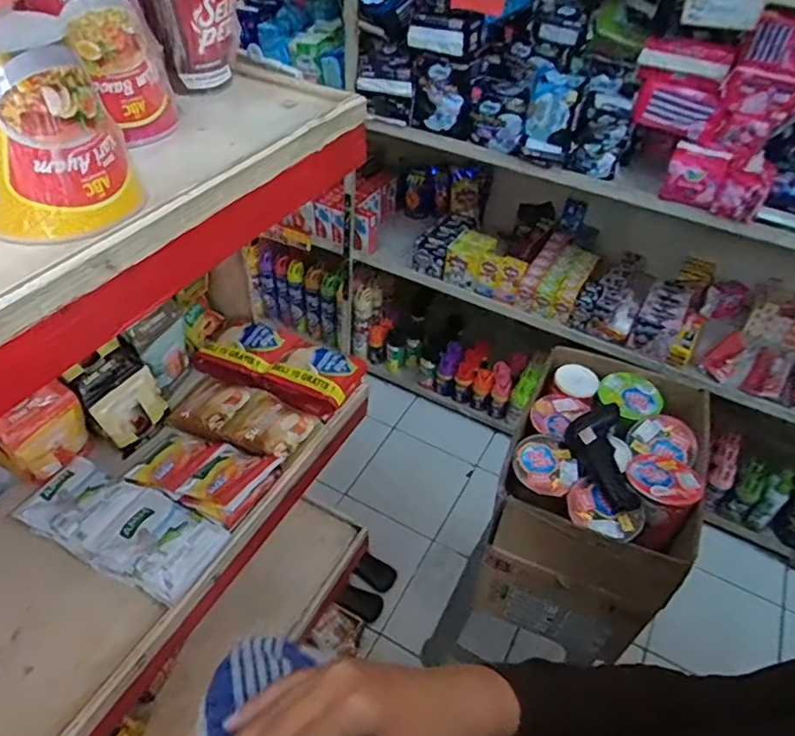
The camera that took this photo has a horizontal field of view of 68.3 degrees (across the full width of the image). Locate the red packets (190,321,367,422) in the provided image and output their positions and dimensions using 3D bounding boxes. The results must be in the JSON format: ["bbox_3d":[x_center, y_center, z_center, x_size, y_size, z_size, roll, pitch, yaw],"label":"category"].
[{"bbox_3d":[-0.165,-0.010,0.817,0.235,0.049,0.102,20,46,15],"label":"red packets"}]

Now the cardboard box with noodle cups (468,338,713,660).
[{"bbox_3d":[0.325,0.216,1.004,0.259,0.332,0.362,18,46,13],"label":"cardboard box with noodle cups"}]

